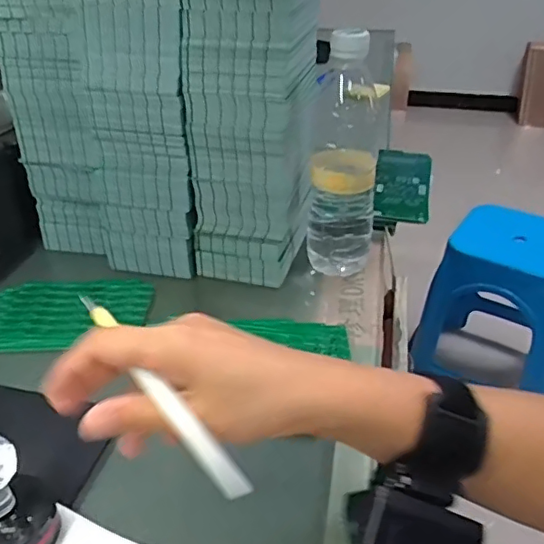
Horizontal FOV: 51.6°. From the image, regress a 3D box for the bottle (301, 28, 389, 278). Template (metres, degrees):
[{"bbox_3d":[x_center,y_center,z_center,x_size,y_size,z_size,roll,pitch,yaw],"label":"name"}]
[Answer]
[{"bbox_3d":[0.065,-0.103,0.531,0.074,0.227,0.056,4,34,5],"label":"bottle"}]

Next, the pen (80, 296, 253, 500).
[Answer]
[{"bbox_3d":[-0.057,0.060,0.283,0.010,0.008,0.136,-25,52,-34],"label":"pen"}]

